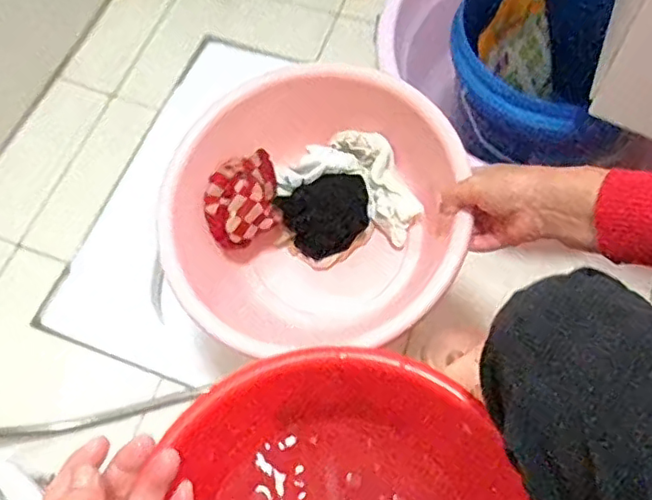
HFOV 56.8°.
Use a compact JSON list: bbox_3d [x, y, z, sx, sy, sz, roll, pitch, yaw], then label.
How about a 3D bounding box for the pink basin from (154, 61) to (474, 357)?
[{"bbox_3d":[-0.019,-0.042,0.600,0.273,0.129,0.243,-22,67,-10],"label":"pink basin"}]

